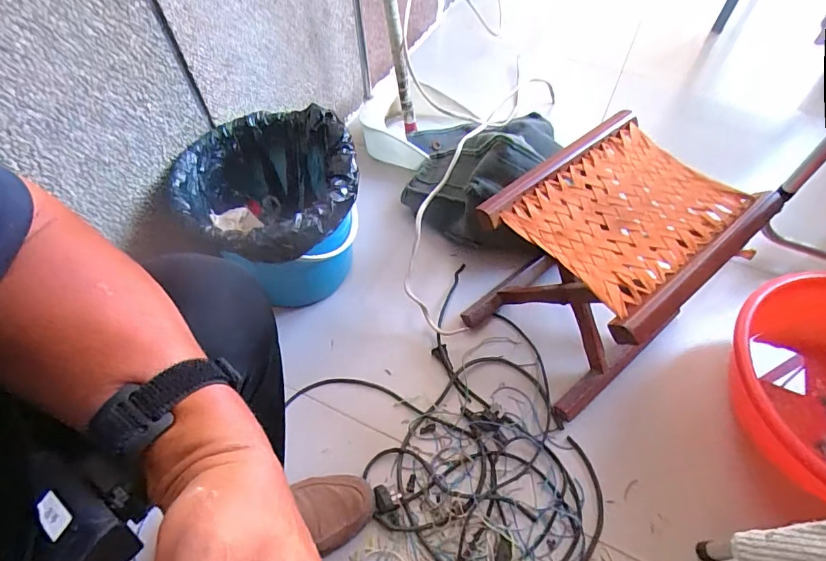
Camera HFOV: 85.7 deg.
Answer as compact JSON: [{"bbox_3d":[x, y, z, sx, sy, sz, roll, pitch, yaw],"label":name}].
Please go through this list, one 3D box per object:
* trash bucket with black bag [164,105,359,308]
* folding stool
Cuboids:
[{"bbox_3d":[-0.224,-0.112,0.795,0.293,0.265,0.267,-1,56,1],"label":"trash bucket with black bag"},{"bbox_3d":[0.272,-0.012,0.675,0.278,0.292,0.246,-34,61,-19],"label":"folding stool"}]

